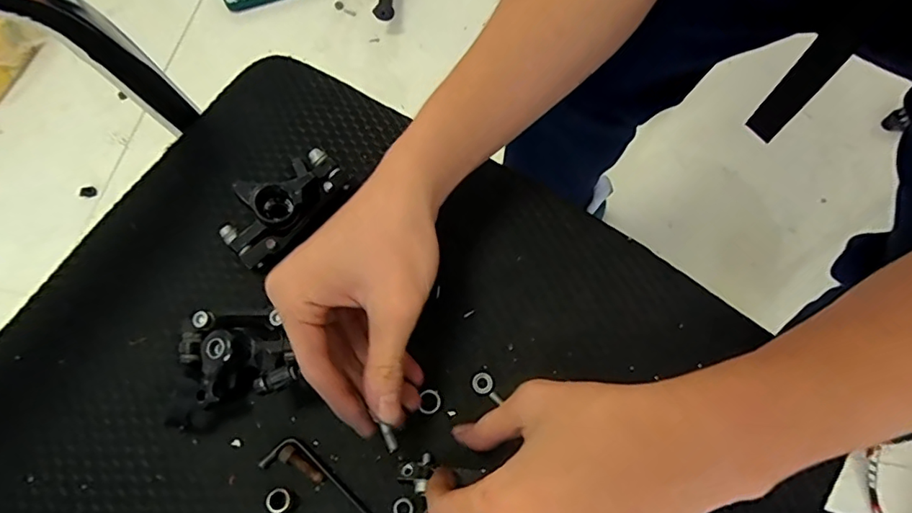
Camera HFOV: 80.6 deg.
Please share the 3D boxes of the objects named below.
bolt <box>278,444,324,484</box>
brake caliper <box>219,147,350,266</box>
[{"bbox_3d":[-0.088,0.118,0.305,0.029,0.008,0.009,37,74,13],"label":"bolt"},{"bbox_3d":[-0.112,-0.037,0.341,0.043,0.038,0.087,38,75,14],"label":"brake caliper"}]

